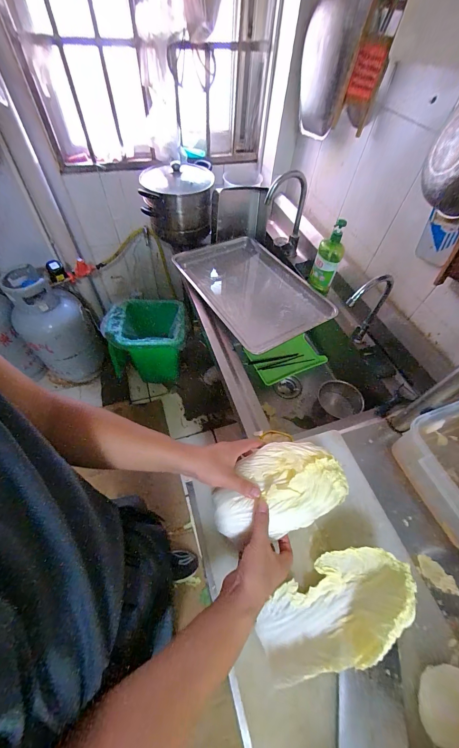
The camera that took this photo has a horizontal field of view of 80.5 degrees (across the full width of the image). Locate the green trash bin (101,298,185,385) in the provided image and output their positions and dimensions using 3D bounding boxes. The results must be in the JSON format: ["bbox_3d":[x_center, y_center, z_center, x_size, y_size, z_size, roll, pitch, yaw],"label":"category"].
[{"bbox_3d":[-0.458,-0.186,1.604,0.420,0.409,0.345,8,56,1],"label":"green trash bin"}]

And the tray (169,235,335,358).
[{"bbox_3d":[0.083,-0.333,1.053,0.394,0.062,0.580,-29,61,-16],"label":"tray"}]

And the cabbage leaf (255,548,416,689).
[{"bbox_3d":[0.160,0.356,0.409,0.237,0.069,0.115,-26,61,-4],"label":"cabbage leaf"}]

